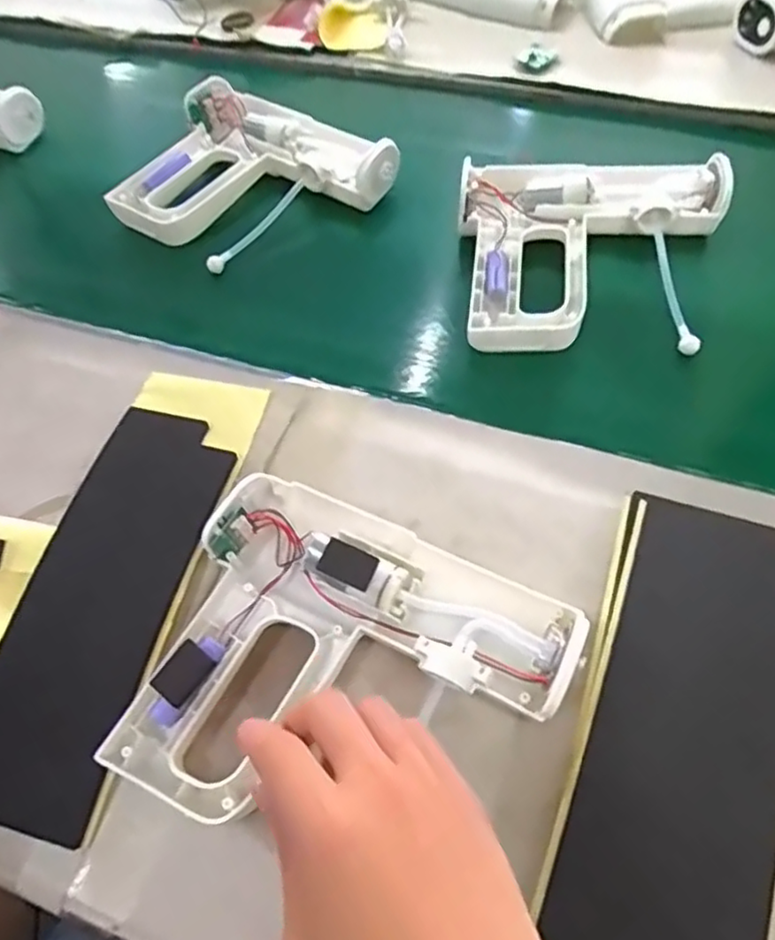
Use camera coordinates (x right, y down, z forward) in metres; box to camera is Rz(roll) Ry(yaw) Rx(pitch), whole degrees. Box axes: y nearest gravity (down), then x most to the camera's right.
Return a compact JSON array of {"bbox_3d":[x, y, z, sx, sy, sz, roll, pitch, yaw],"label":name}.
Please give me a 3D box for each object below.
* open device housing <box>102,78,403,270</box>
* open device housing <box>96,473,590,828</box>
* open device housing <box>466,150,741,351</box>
[{"bbox_3d":[-0.125,-0.263,0.579,0.217,0.050,0.192,33,68,20],"label":"open device housing"},{"bbox_3d":[-0.027,0.113,0.344,0.213,0.047,0.184,23,65,16],"label":"open device housing"},{"bbox_3d":[0.163,-0.177,0.500,0.203,0.037,0.178,1,61,5],"label":"open device housing"}]

